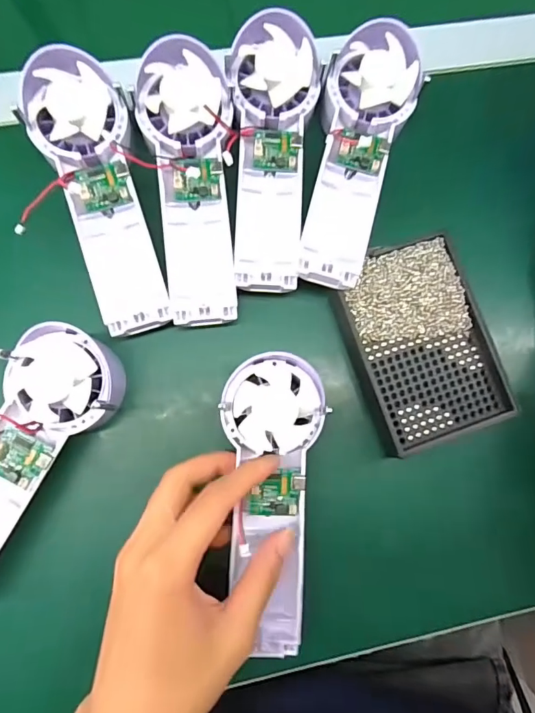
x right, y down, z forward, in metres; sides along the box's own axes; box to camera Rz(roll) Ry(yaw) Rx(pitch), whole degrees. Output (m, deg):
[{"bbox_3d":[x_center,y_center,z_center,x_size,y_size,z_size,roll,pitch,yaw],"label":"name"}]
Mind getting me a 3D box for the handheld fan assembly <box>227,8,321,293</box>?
[{"bbox_3d":[0.002,-0.132,0.286,0.056,0.031,0.172,3,82,-4],"label":"handheld fan assembly"}]

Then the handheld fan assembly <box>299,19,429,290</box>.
[{"bbox_3d":[0.056,-0.133,0.289,0.058,0.027,0.173,18,82,-2],"label":"handheld fan assembly"}]

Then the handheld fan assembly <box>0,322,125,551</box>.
[{"bbox_3d":[-0.158,0.060,0.267,0.072,0.051,0.174,34,82,1],"label":"handheld fan assembly"}]

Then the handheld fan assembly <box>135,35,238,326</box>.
[{"bbox_3d":[-0.048,-0.110,0.287,0.061,0.039,0.176,-7,83,-5],"label":"handheld fan assembly"}]

